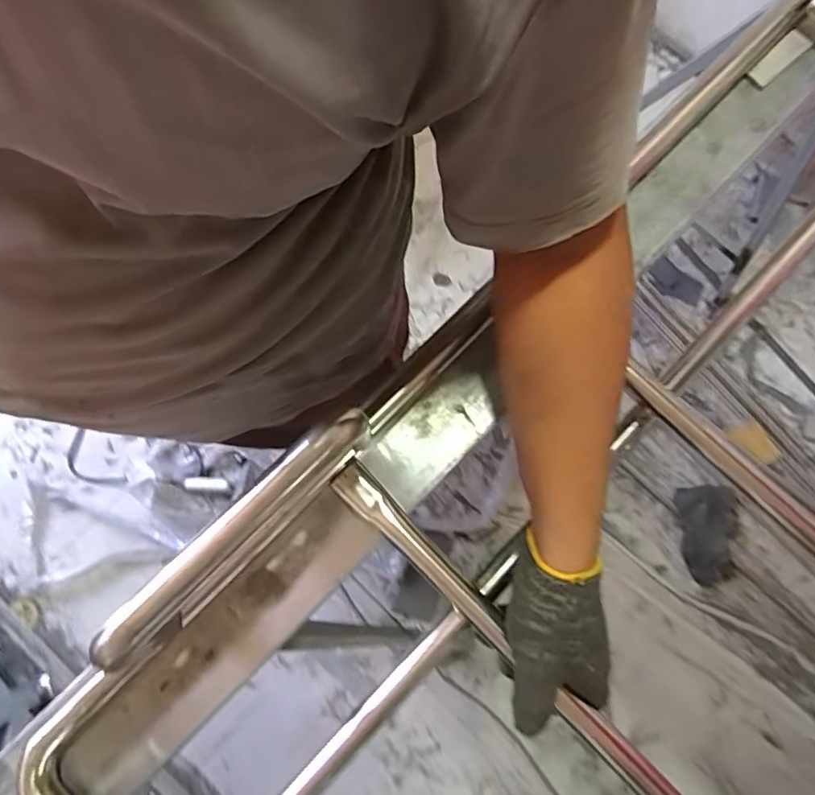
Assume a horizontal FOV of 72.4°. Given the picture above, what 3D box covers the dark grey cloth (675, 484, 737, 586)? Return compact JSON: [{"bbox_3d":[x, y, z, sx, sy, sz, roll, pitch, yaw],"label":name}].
[{"bbox_3d":[0.774,0.350,1.422,0.146,0.018,0.238,-3,81,-2],"label":"dark grey cloth"}]

